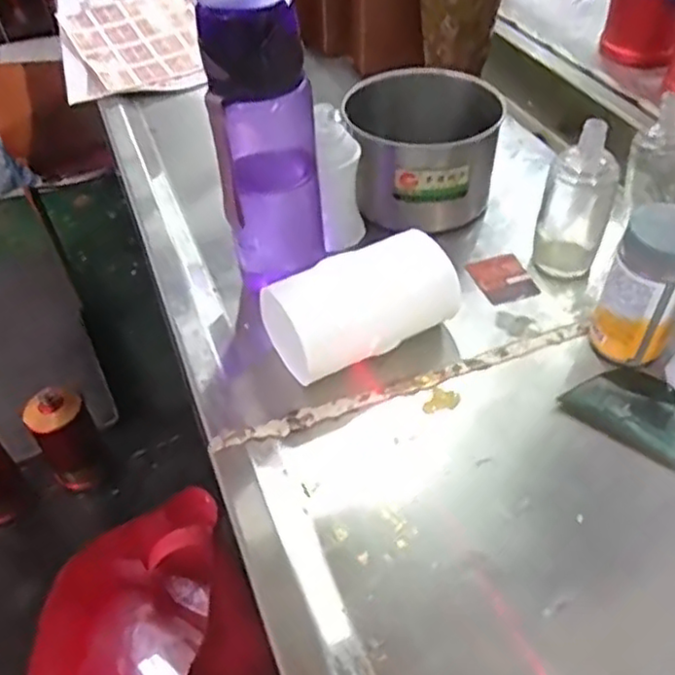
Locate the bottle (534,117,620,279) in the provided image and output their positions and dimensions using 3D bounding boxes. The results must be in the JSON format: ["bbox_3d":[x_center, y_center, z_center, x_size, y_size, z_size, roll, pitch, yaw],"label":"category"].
[{"bbox_3d":[0.191,-0.114,0.557,0.053,0.117,0.063,9,48,15],"label":"bottle"}]

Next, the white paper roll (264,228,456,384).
[{"bbox_3d":[0.017,-0.026,0.500,0.135,0.061,0.058,-21,47,-13],"label":"white paper roll"}]

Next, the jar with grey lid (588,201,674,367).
[{"bbox_3d":[0.211,-0.033,0.473,0.054,0.106,0.052,29,56,30],"label":"jar with grey lid"}]

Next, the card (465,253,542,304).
[{"bbox_3d":[0.136,-0.049,0.577,0.045,0.006,0.051,-16,53,-13],"label":"card"}]

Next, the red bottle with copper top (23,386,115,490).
[{"bbox_3d":[-0.423,0.155,1.094,0.091,0.182,0.079,-30,50,-21],"label":"red bottle with copper top"}]

